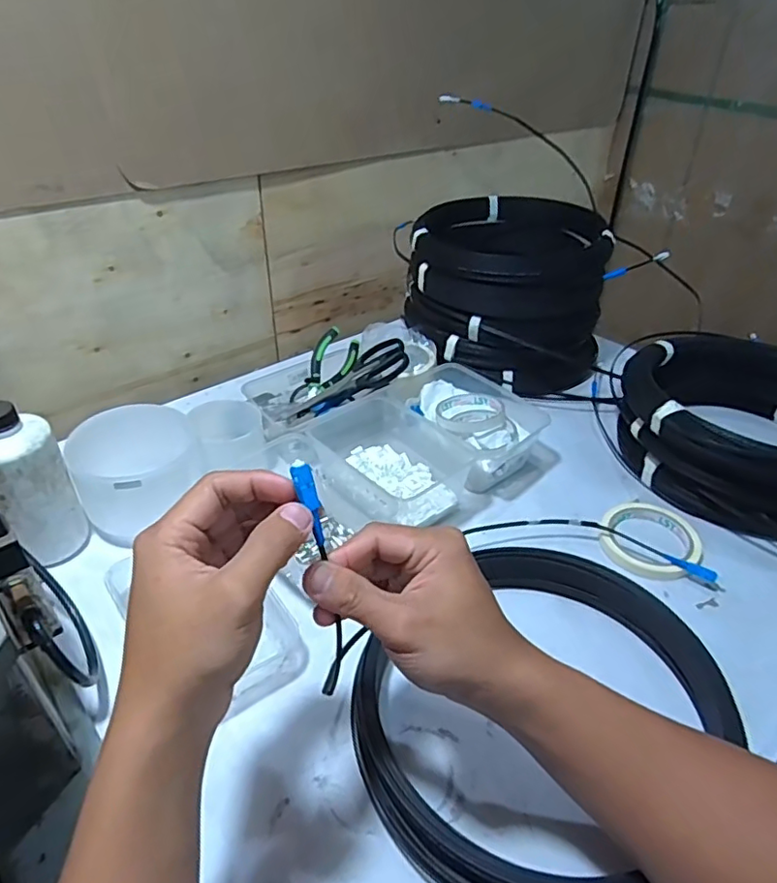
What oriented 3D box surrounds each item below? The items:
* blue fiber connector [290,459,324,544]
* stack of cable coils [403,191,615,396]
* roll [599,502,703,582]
[{"bbox_3d":[-0.041,0.033,0.308,0.010,0.048,0.008,-21,12,-26],"label":"blue fiber connector"},{"bbox_3d":[0.176,-0.232,0.863,0.278,0.186,0.262,11,36,13],"label":"stack of cable coils"},{"bbox_3d":[0.272,0.101,0.601,0.096,0.012,0.101,1,35,-1],"label":"roll"}]

